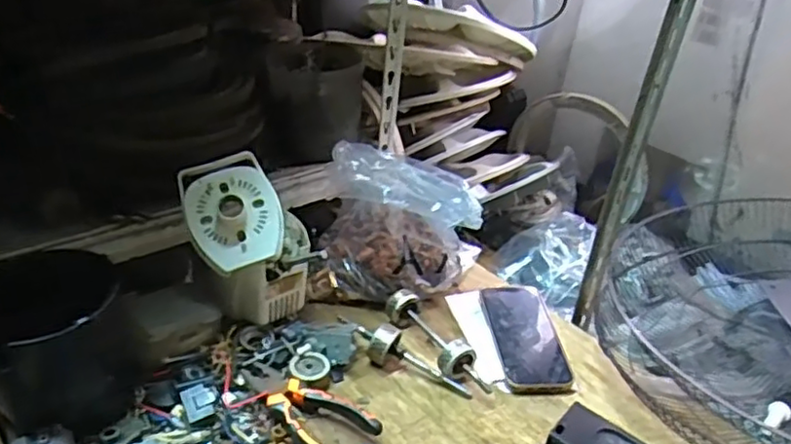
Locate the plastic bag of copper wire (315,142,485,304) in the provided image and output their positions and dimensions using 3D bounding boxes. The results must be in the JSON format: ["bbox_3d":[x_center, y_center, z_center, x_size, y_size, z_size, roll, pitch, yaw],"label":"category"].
[{"bbox_3d":[0.005,0.001,0.811,0.188,0.181,0.132,6,31,-2],"label":"plastic bag of copper wire"}]

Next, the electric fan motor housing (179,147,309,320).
[{"bbox_3d":[-0.173,0.022,0.753,0.132,0.158,0.109,-8,34,-23],"label":"electric fan motor housing"}]

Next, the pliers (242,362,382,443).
[{"bbox_3d":[-0.095,0.187,0.655,0.157,0.030,0.065,27,37,30],"label":"pliers"}]

